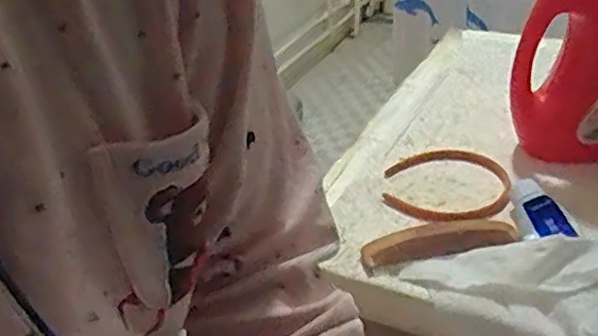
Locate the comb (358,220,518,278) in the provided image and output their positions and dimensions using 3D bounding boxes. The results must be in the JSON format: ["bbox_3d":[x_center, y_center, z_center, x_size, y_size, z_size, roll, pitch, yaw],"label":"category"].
[{"bbox_3d":[0.134,0.070,0.620,0.152,0.011,0.056,-9,34,-3],"label":"comb"}]

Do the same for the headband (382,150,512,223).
[{"bbox_3d":[0.165,0.016,0.706,0.135,0.009,0.132,3,35,15],"label":"headband"}]

